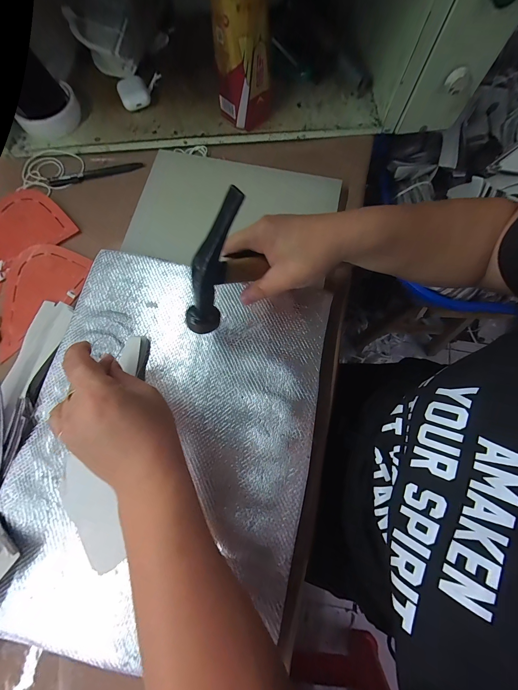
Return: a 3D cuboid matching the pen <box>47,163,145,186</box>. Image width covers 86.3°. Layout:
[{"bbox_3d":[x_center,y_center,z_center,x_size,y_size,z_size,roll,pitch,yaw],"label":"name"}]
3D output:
[{"bbox_3d":[-0.244,-0.257,0.415,0.136,0.007,0.014,-16,76,-5],"label":"pen"}]

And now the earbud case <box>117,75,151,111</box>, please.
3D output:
[{"bbox_3d":[-0.197,-0.395,0.435,0.043,0.018,0.055,-25,77,-7],"label":"earbud case"}]

